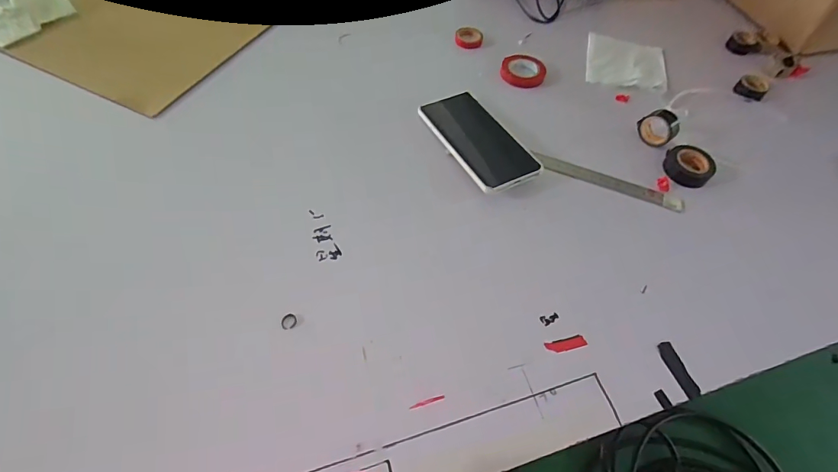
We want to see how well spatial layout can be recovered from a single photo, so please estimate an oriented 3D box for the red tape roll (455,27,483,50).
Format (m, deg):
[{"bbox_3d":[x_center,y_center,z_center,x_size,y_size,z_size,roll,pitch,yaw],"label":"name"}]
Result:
[{"bbox_3d":[0.075,-0.294,0.637,0.040,0.010,0.038,4,57,-1],"label":"red tape roll"}]

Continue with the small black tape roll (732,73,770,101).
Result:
[{"bbox_3d":[0.465,-0.208,0.598,0.038,0.021,0.034,36,62,19],"label":"small black tape roll"}]

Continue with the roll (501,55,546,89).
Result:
[{"bbox_3d":[0.145,-0.229,0.598,0.062,0.014,0.052,16,57,7],"label":"roll"}]

